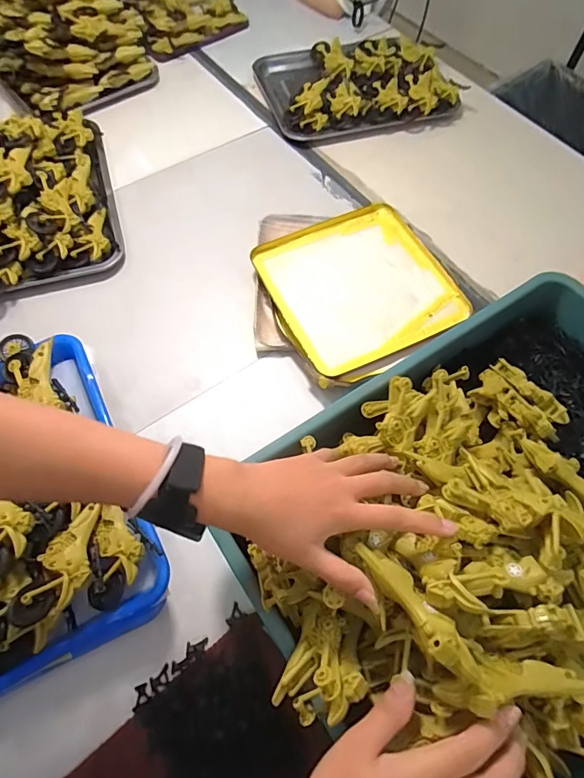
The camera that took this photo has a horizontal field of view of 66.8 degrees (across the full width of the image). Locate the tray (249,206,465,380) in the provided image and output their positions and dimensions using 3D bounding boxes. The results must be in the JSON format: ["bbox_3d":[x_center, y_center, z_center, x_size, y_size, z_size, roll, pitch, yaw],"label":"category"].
[{"bbox_3d":[0.095,-0.148,0.627,0.241,0.021,0.230,-23,66,-11],"label":"tray"}]

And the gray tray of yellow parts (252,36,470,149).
[{"bbox_3d":[0.119,-0.567,0.823,0.322,0.044,0.239,-14,65,-7],"label":"gray tray of yellow parts"}]

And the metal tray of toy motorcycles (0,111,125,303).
[{"bbox_3d":[-0.421,-0.301,0.645,0.279,0.113,0.343,-16,65,-8],"label":"metal tray of toy motorcycles"}]

